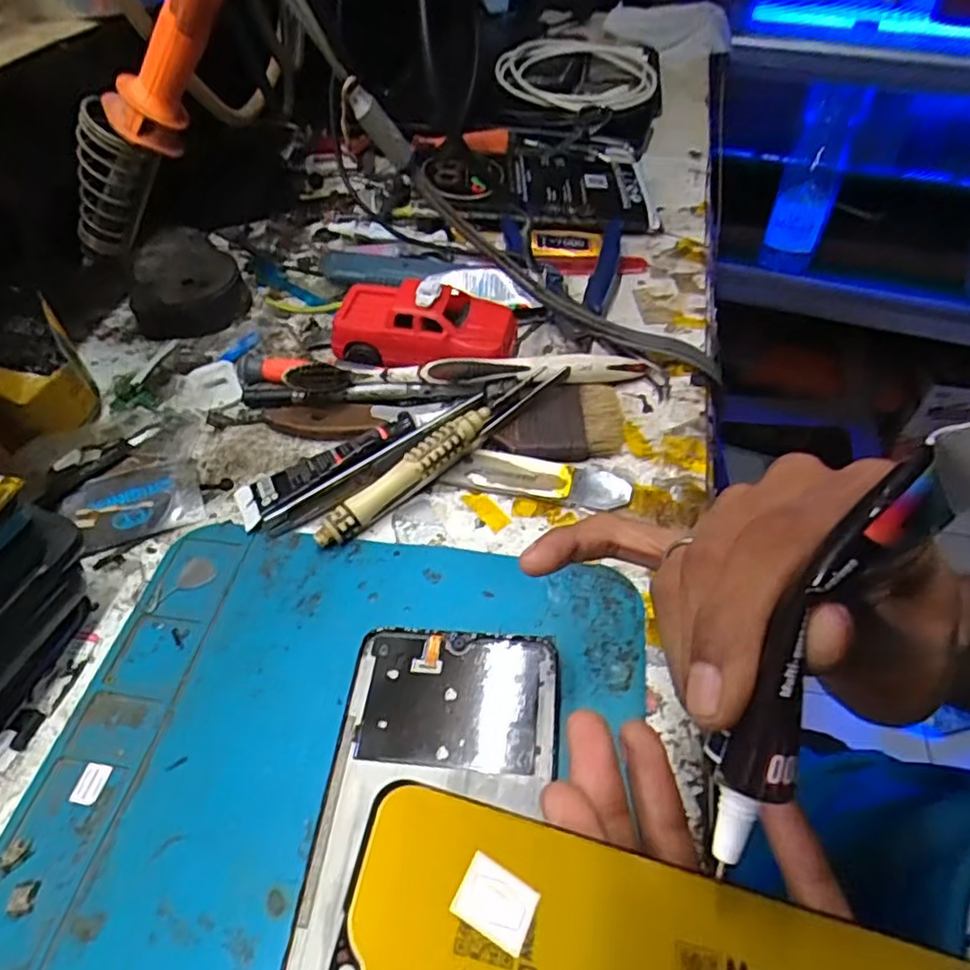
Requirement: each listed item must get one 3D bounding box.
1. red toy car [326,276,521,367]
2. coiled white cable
[{"bbox_3d":[-0.032,-0.086,0.347,0.093,0.034,0.046,8,50,9],"label":"red toy car"},{"bbox_3d":[0.078,-0.376,0.580,0.133,0.033,0.177,-2,49,1],"label":"coiled white cable"}]

